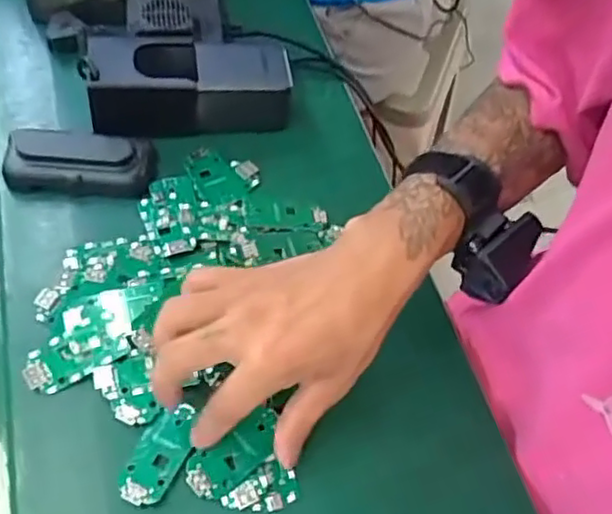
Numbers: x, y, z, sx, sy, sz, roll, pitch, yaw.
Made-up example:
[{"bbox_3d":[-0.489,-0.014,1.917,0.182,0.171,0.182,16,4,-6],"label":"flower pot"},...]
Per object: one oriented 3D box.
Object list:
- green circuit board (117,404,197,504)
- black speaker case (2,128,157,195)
[{"bbox_3d":[-0.086,0.116,0.388,0.029,0.008,0.063,26,60,11],"label":"green circuit board"},{"bbox_3d":[-0.168,-0.074,0.490,0.102,0.022,0.051,1,59,-4],"label":"black speaker case"}]

